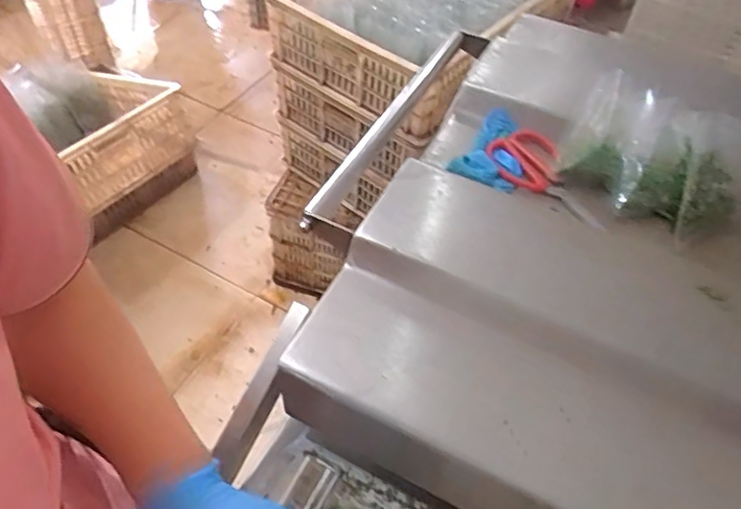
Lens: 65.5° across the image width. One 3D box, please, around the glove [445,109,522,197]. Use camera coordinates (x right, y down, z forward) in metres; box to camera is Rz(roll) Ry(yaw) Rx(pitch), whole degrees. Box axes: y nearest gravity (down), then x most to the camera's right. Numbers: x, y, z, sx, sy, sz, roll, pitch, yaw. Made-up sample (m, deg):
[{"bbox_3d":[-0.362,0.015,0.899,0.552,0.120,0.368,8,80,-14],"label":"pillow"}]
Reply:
[{"bbox_3d":[0.143,-0.114,0.658,0.072,0.034,0.145,26,55,16],"label":"glove"}]

